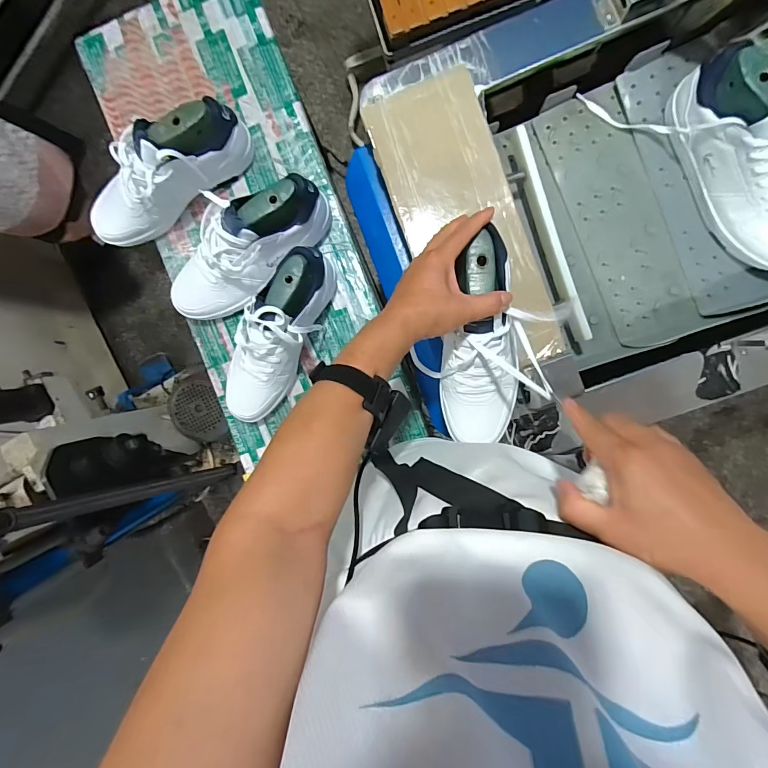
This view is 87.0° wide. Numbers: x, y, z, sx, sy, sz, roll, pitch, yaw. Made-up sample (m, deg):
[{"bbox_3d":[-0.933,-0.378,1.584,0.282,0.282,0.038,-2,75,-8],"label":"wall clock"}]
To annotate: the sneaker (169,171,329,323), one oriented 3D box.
[{"bbox_3d":[-0.216,-0.208,0.617,0.281,0.129,0.121,-30,91,6],"label":"sneaker"}]

